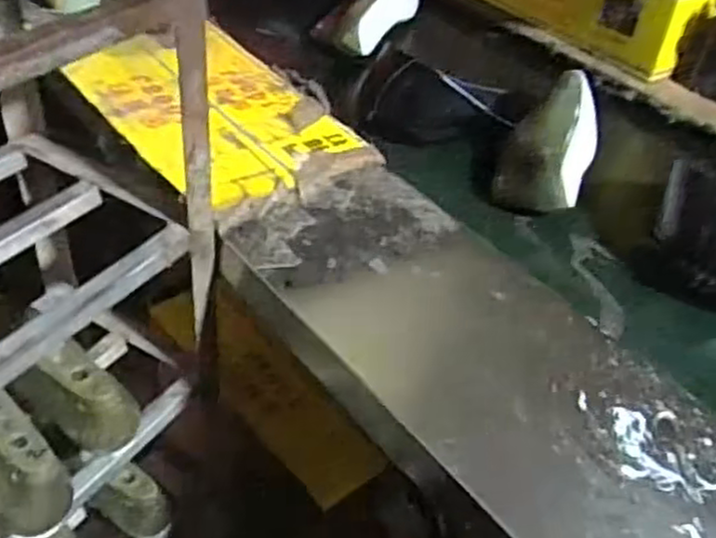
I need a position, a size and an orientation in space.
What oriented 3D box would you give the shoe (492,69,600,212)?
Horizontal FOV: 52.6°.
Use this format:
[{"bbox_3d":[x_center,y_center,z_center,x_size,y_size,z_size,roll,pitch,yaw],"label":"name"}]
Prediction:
[{"bbox_3d":[0.228,-0.150,0.840,0.095,0.077,0.225,22,43,15],"label":"shoe"}]

